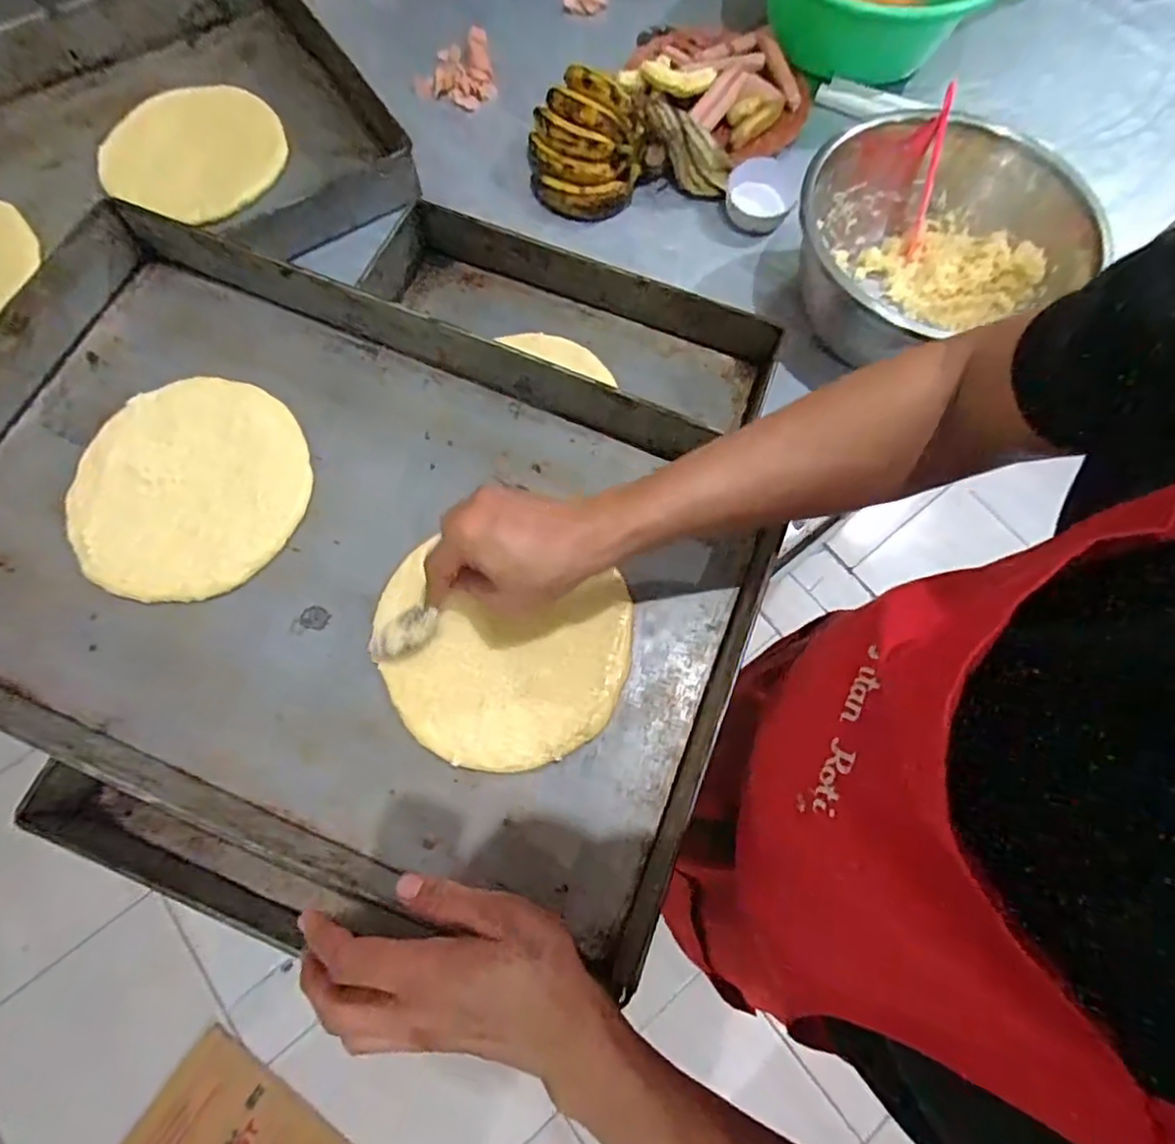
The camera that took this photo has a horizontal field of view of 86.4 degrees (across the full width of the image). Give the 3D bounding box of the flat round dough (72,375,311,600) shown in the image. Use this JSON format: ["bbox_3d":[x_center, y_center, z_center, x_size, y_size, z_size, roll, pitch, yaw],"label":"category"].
[{"bbox_3d":[-0.337,-0.073,0.530,0.186,0.014,0.195,1,71,-2],"label":"flat round dough"}]

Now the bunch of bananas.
[{"bbox_3d":[0.010,-0.493,0.709,0.152,0.073,0.156,21,72,5],"label":"bunch of bananas"}]

